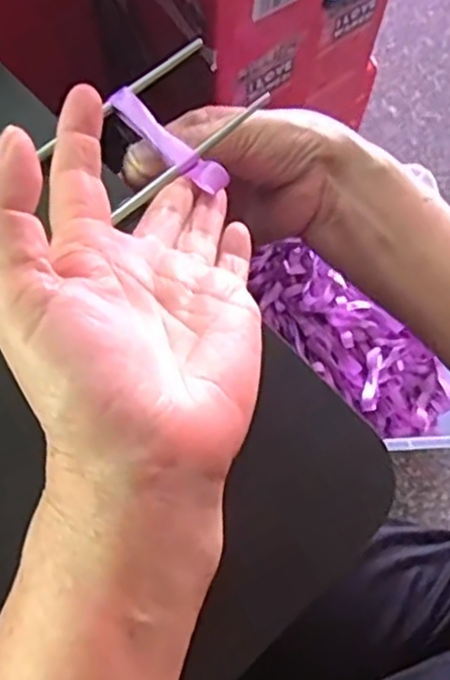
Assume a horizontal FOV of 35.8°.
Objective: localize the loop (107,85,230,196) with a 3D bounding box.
[{"bbox_3d":[-0.027,-0.092,0.317,0.012,0.010,0.072,-40,71,-16],"label":"loop"}]

